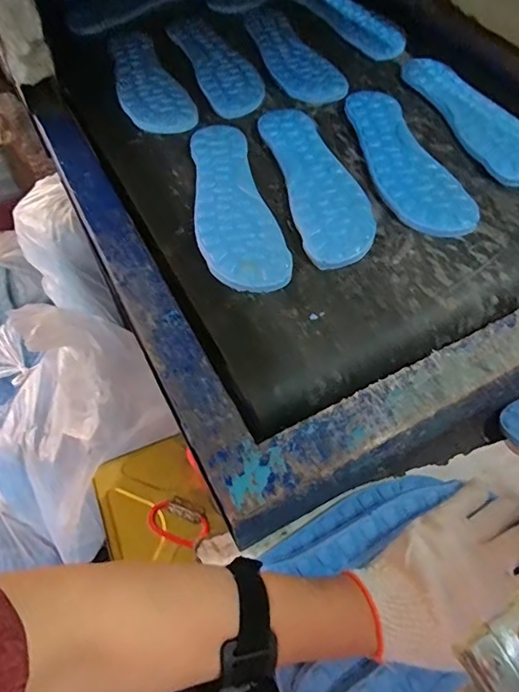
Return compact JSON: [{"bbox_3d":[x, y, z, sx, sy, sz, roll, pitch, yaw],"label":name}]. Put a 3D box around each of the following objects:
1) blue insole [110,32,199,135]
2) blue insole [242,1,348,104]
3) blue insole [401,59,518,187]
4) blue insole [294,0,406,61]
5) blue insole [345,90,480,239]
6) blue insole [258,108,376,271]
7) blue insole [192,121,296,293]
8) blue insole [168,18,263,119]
[{"bbox_3d":[-0.151,-0.346,0.642,0.078,0.008,0.236,-22,59,-12],"label":"blue insole"},{"bbox_3d":[0.037,-0.407,0.679,0.082,0.005,0.252,-18,58,-10],"label":"blue insole"},{"bbox_3d":[0.252,-0.274,0.589,0.074,0.010,0.239,-18,59,-10],"label":"blue insole"},{"bbox_3d":[0.134,-0.483,0.726,0.082,0.010,0.236,-26,60,-14],"label":"blue insole"},{"bbox_3d":[0.153,-0.210,0.548,0.080,0.012,0.245,-11,58,-6],"label":"blue insole"},{"bbox_3d":[0.062,-0.180,0.531,0.078,0.009,0.244,-11,58,-6],"label":"blue insole"},{"bbox_3d":[-0.032,-0.153,0.515,0.078,0.011,0.245,-12,58,-6],"label":"blue insole"},{"bbox_3d":[-0.058,-0.382,0.668,0.077,0.007,0.238,-20,59,-11],"label":"blue insole"}]

